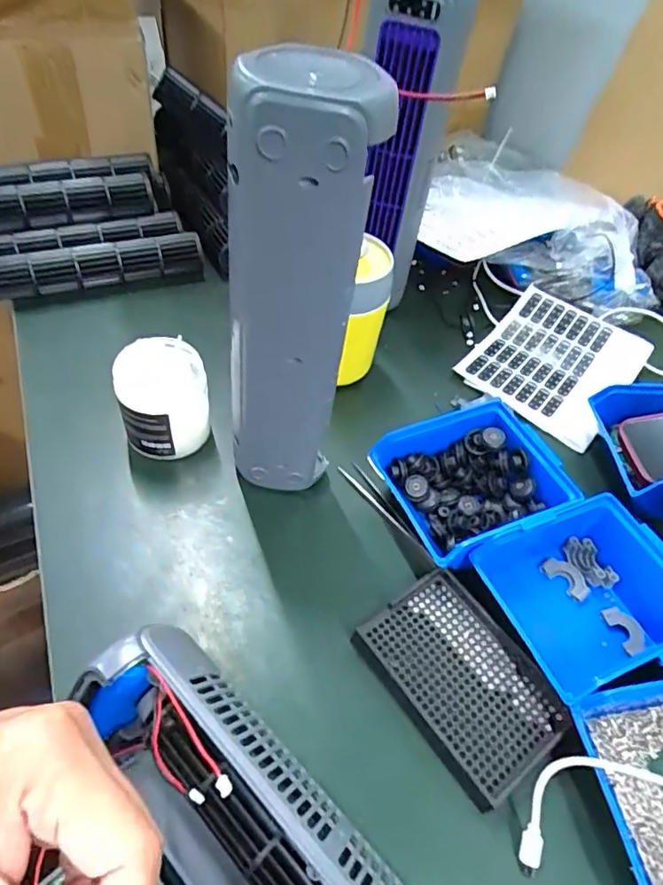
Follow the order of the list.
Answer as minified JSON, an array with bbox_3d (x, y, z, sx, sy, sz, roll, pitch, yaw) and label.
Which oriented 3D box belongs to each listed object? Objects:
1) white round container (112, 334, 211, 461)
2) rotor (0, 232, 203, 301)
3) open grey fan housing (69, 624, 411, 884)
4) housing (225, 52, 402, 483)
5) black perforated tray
[{"bbox_3d":[-0.146,-0.032,0.496,0.073,0.093,0.074,-4,52,-11],"label":"white round container"},{"bbox_3d":[-0.264,-0.198,0.635,0.233,0.038,0.040,-13,54,-18],"label":"rotor"},{"bbox_3d":[-0.017,0.223,0.278,0.316,0.075,0.085,40,57,22],"label":"open grey fan housing"},{"bbox_3d":[-0.028,-0.076,0.394,0.082,0.319,0.069,-4,52,-11],"label":"housing"},{"bbox_3d":[0.092,0.162,0.391,0.093,0.017,0.133,-27,59,-26],"label":"black perforated tray"}]

